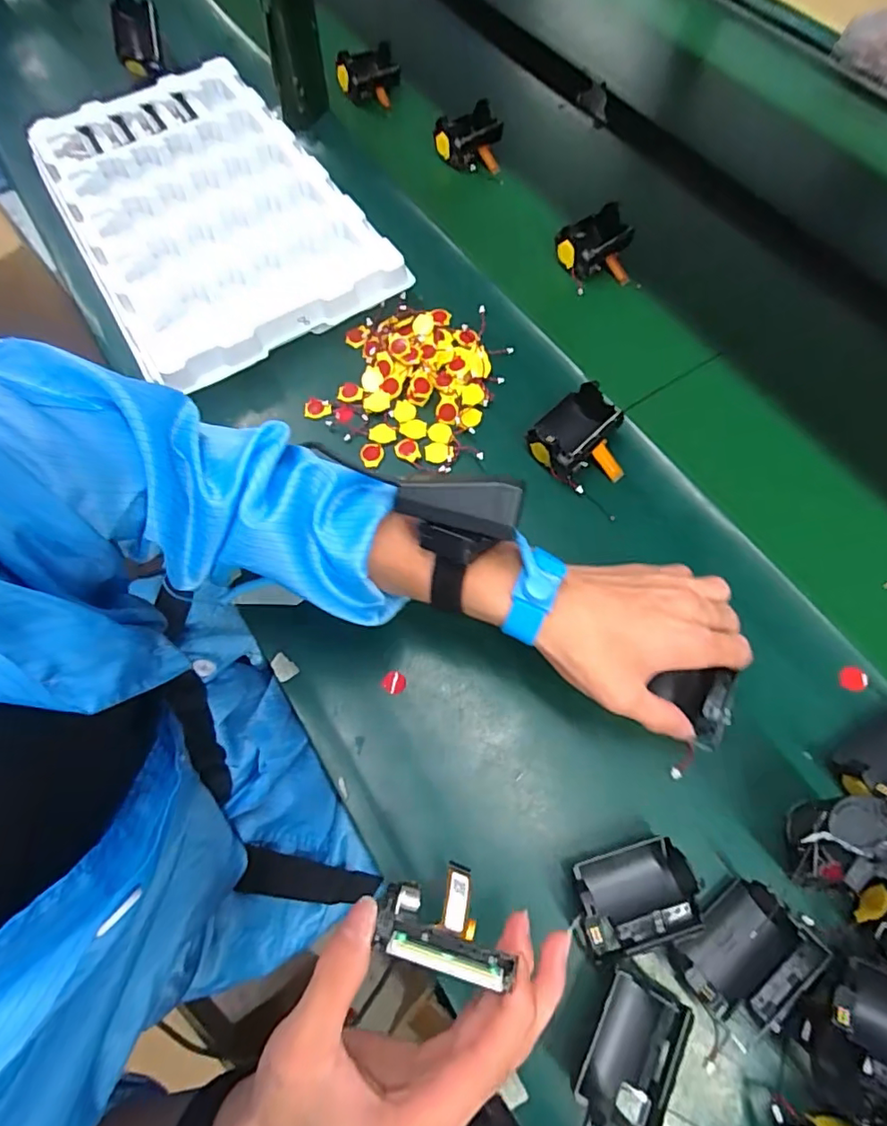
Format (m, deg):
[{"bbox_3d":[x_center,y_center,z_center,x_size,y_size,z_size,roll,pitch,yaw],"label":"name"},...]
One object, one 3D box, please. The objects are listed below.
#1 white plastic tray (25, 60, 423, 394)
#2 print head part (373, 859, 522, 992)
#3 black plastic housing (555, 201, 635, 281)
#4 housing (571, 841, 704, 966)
[{"bbox_3d":[-0.260,-0.379,0.588,0.257,0.041,0.447,-30,69,-12],"label":"white plastic tray"},{"bbox_3d":[0.002,0.172,0.268,0.064,0.033,0.041,14,67,7],"label":"print head part"},{"bbox_3d":[0.157,-0.336,0.577,0.073,0.041,0.057,-38,71,-15],"label":"black plastic housing"},{"bbox_3d":[0.117,0.202,0.331,0.074,0.035,0.055,-12,67,-5],"label":"housing"}]

